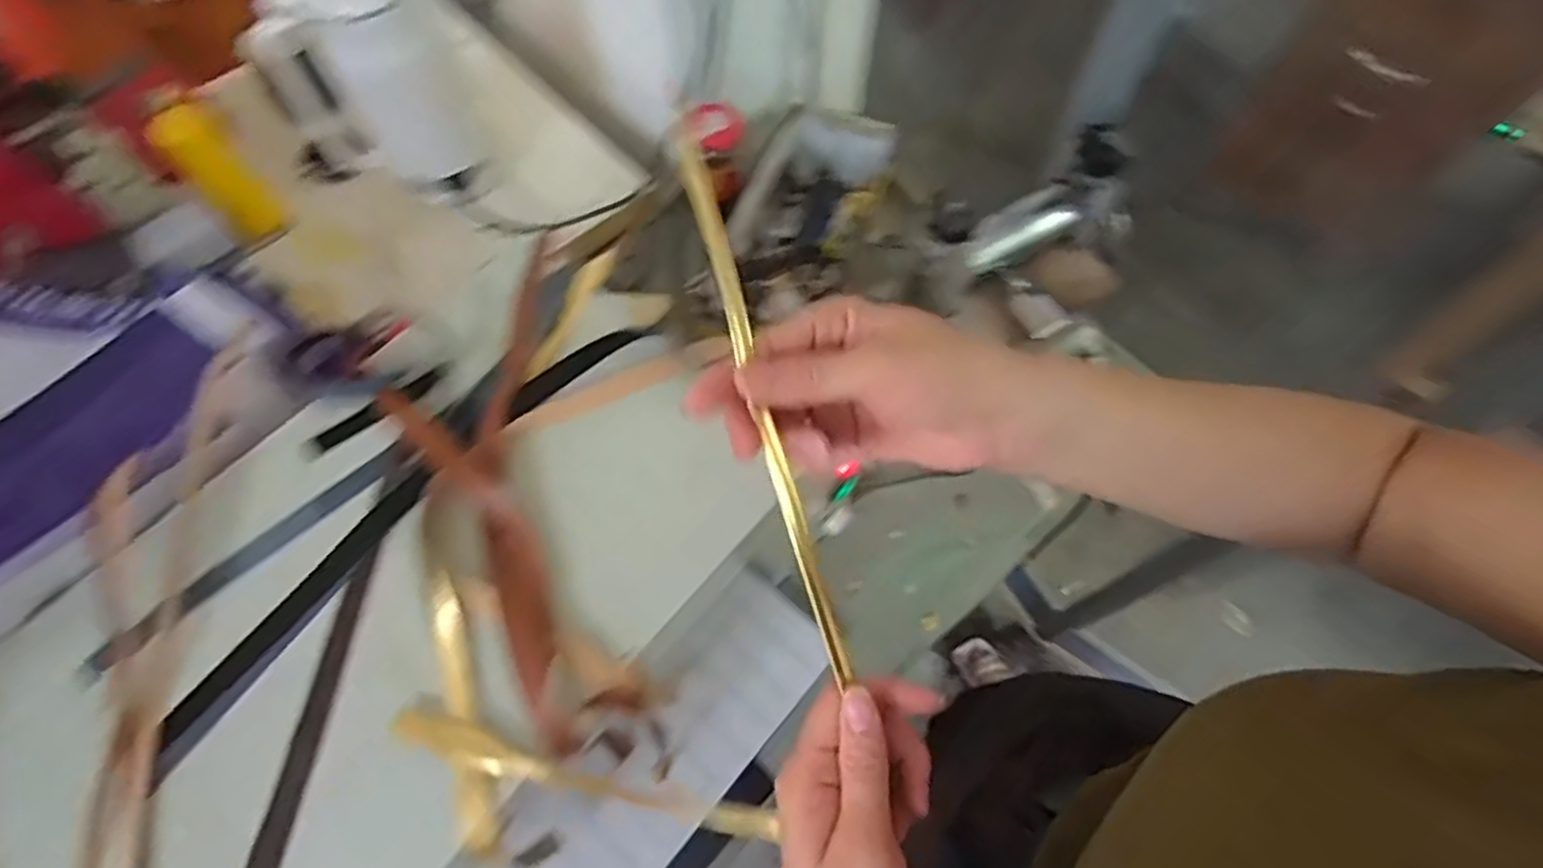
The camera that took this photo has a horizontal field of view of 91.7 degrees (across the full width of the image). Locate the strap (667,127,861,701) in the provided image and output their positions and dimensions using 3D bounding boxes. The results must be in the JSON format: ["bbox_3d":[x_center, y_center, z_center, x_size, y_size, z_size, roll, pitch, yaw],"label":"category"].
[{"bbox_3d":[-0.002,-0.010,0.308,0.011,0.012,0.231,-18,97,-9],"label":"strap"}]

